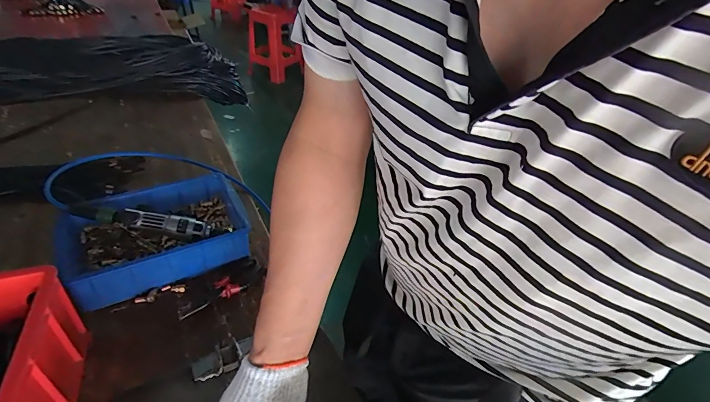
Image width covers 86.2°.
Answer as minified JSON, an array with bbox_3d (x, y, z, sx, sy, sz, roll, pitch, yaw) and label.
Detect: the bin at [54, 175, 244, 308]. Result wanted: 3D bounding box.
[{"bbox_3d":[-0.359,0.064,0.692,0.304,0.083,0.195,-21,45,-29],"label":"bin"}]

